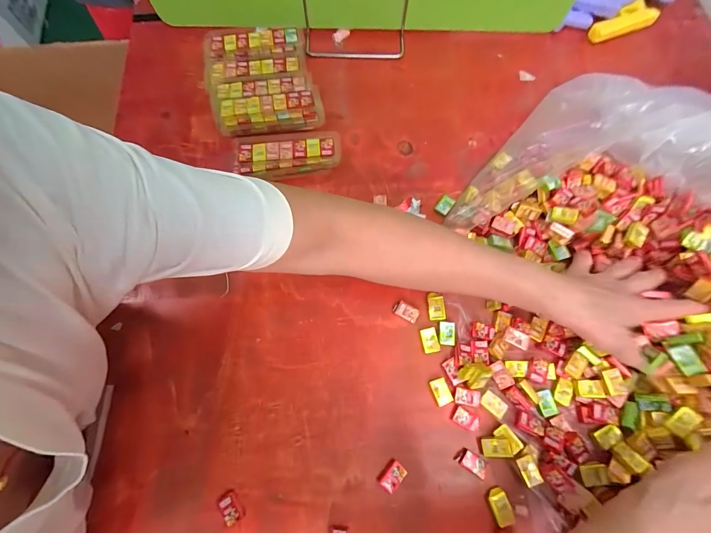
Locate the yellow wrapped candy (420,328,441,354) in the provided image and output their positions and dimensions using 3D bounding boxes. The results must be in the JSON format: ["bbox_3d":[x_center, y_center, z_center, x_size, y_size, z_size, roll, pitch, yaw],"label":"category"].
[{"bbox_3d":[0.082,0.081,0.359,0.018,0.005,0.026,-10,71,-2],"label":"yellow wrapped candy"}]

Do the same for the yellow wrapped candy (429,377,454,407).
[{"bbox_3d":[0.090,0.131,0.344,0.017,0.006,0.026,-19,72,-5],"label":"yellow wrapped candy"}]

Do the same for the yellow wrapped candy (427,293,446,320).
[{"bbox_3d":[0.091,0.045,0.370,0.018,0.004,0.030,-5,71,0],"label":"yellow wrapped candy"}]

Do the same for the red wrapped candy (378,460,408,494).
[{"bbox_3d":[0.036,0.205,0.320,0.019,0.007,0.026,38,76,13],"label":"red wrapped candy"}]

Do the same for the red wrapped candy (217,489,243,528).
[{"bbox_3d":[-0.119,0.230,0.313,0.018,0.009,0.026,-29,73,-8],"label":"red wrapped candy"}]

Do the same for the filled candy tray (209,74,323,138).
[{"bbox_3d":[-0.119,-0.219,0.448,0.142,0.037,0.085,-10,71,-2],"label":"filled candy tray"}]

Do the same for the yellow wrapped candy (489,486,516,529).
[{"bbox_3d":[0.137,0.228,0.311,0.017,0.006,0.030,-16,72,-4],"label":"yellow wrapped candy"}]

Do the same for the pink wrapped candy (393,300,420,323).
[{"bbox_3d":[0.057,0.050,0.370,0.028,0.007,0.017,28,74,10],"label":"pink wrapped candy"}]

